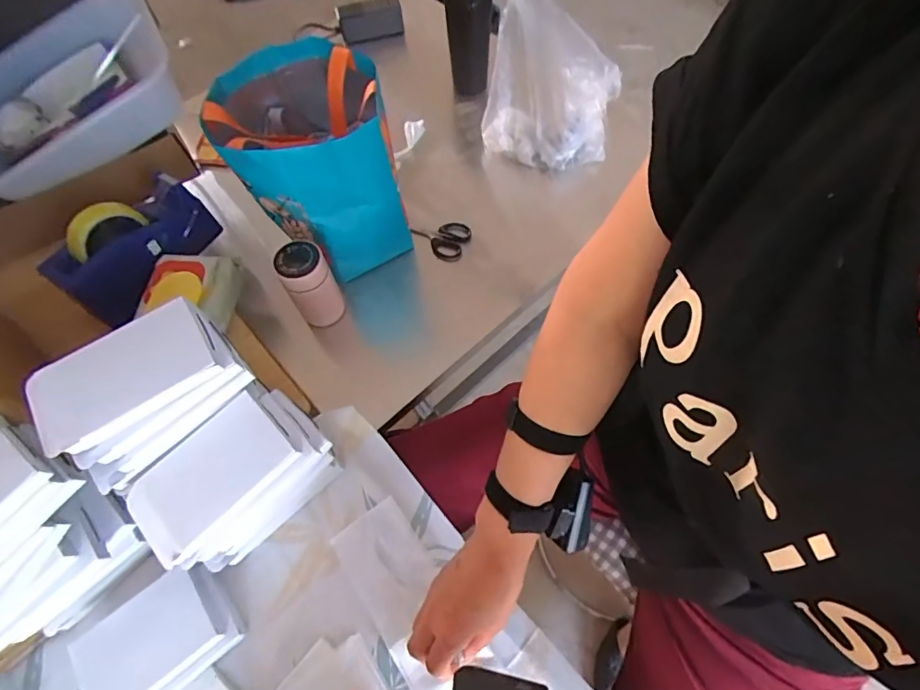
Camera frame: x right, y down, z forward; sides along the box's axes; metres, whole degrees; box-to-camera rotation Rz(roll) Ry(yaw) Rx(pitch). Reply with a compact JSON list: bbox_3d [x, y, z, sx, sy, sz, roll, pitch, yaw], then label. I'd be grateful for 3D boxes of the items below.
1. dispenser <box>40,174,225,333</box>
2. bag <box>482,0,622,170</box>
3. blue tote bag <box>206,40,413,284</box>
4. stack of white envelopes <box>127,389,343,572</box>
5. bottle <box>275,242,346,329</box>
[{"bbox_3d":[-0.440,-0.135,0.660,0.063,0.121,0.204,30,68,17],"label":"dispenser"},{"bbox_3d":[0.149,-0.420,0.765,0.201,0.235,0.158,14,65,9],"label":"bag"},{"bbox_3d":[-0.199,-0.258,0.667,0.206,0.205,0.225,-14,63,-5],"label":"blue tote bag"},{"bbox_3d":[-0.220,0.140,0.502,0.170,0.127,0.096,-42,69,-17],"label":"stack of white envelopes"},{"bbox_3d":[-0.204,-0.081,0.664,0.063,0.123,0.061,-1,63,2],"label":"bottle"}]

